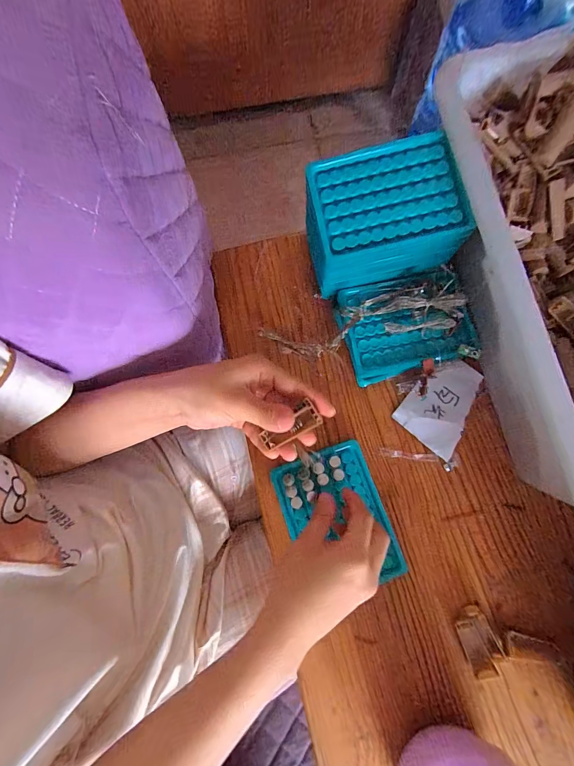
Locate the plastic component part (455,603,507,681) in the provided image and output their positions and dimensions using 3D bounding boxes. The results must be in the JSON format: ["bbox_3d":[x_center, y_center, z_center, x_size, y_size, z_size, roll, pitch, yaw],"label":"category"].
[{"bbox_3d":[0.177,0.239,0.302,0.031,0.005,0.056,-22,81,-2],"label":"plastic component part"}]

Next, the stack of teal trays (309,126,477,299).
[{"bbox_3d":[0.086,-0.153,0.325,0.131,0.103,0.088,-10,81,-1],"label":"stack of teal trays"}]

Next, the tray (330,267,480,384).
[{"bbox_3d":[0.122,-0.062,0.345,0.129,0.035,0.098,-16,81,-2],"label":"tray"}]

